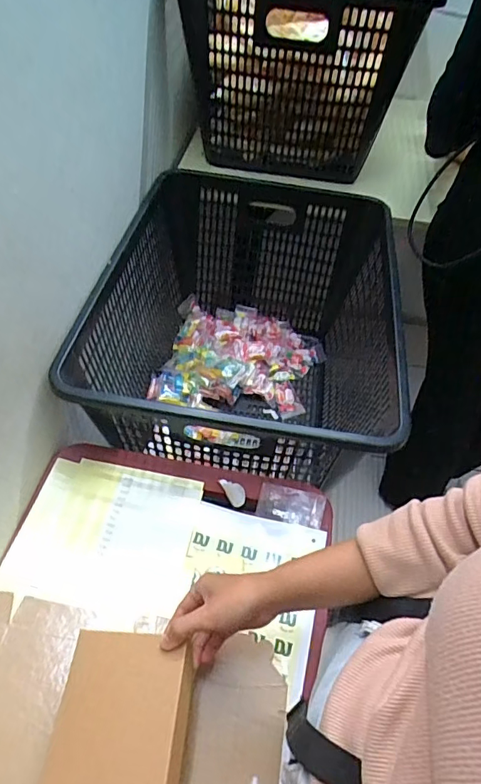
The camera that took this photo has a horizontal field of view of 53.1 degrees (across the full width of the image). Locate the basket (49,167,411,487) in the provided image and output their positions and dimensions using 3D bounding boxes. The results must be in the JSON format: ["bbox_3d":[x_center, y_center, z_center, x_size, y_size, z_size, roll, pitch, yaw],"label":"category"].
[{"bbox_3d":[0.025,-0.076,0.833,0.460,0.339,0.566,9,51,3],"label":"basket"}]

